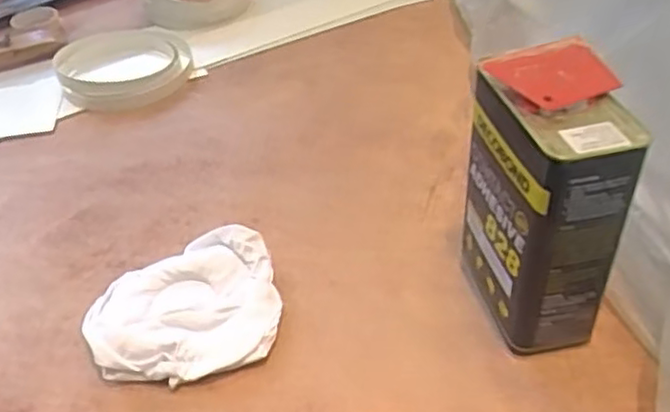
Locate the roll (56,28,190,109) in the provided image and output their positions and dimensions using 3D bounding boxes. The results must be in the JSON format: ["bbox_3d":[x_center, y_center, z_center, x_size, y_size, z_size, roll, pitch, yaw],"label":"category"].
[{"bbox_3d":[-0.349,-0.235,1.131,0.213,0.026,0.224,-3,41,3],"label":"roll"}]

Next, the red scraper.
[{"bbox_3d":[0.190,-0.118,0.596,0.095,0.011,0.082,-19,48,-12],"label":"red scraper"}]

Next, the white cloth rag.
[{"bbox_3d":[-0.160,0.106,0.726,0.197,0.038,0.177,-13,41,-8],"label":"white cloth rag"}]

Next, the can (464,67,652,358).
[{"bbox_3d":[0.192,0.008,0.648,0.090,0.241,0.149,-11,41,-6],"label":"can"}]

